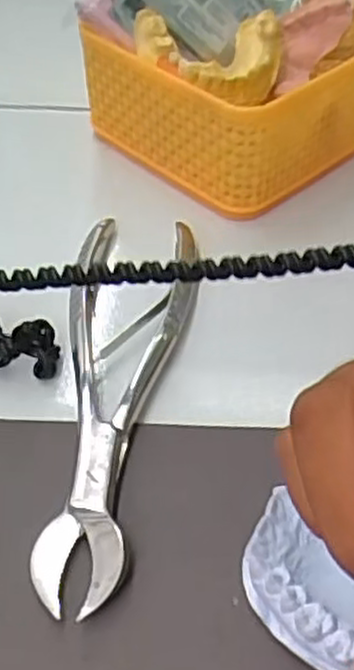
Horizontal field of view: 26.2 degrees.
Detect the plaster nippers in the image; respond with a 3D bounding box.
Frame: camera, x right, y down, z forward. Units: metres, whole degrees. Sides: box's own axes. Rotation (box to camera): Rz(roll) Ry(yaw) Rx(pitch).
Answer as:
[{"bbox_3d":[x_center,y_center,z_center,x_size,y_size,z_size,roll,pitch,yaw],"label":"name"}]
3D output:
[{"bbox_3d":[-0.025,0.019,0.307,0.052,0.009,0.189,4,47,4],"label":"plaster nippers"}]

